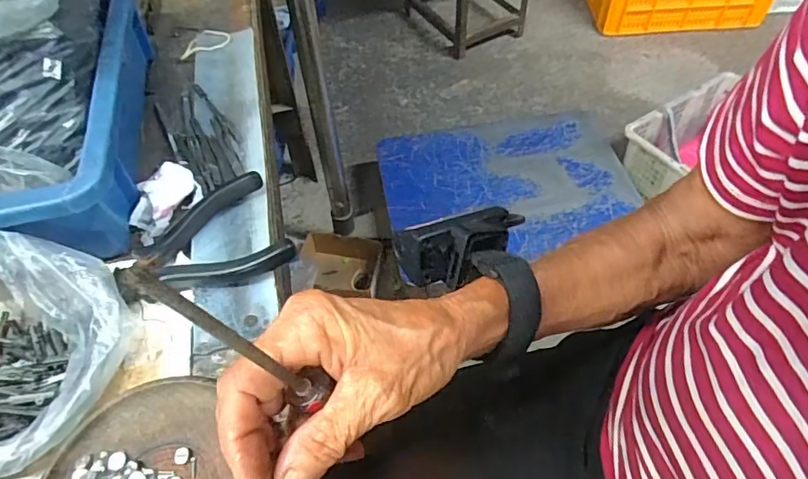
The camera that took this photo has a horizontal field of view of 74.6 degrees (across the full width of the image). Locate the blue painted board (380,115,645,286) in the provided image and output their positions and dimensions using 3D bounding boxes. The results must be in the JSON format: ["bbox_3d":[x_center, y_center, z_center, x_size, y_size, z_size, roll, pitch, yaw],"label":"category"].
[{"bbox_3d":[0.214,-0.120,1.100,0.504,0.033,0.359,-10,52,-4],"label":"blue painted board"}]

